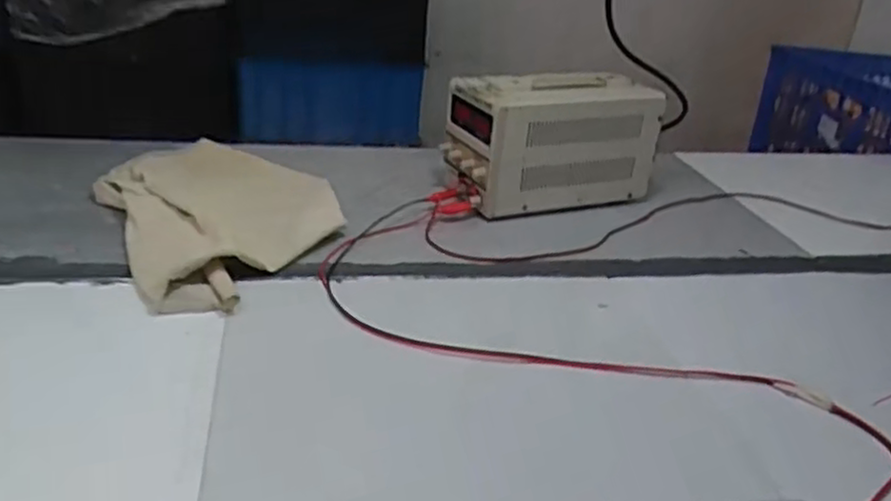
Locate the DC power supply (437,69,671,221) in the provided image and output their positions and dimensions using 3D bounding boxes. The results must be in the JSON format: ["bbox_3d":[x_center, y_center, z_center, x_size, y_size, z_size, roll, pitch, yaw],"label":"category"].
[{"bbox_3d":[0.146,-0.142,0.991,0.271,0.171,0.104,-6,29,-24],"label":"DC power supply"}]

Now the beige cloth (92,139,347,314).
[{"bbox_3d":[-0.267,-0.050,0.879,0.253,0.050,0.438,-10,31,-30],"label":"beige cloth"}]

